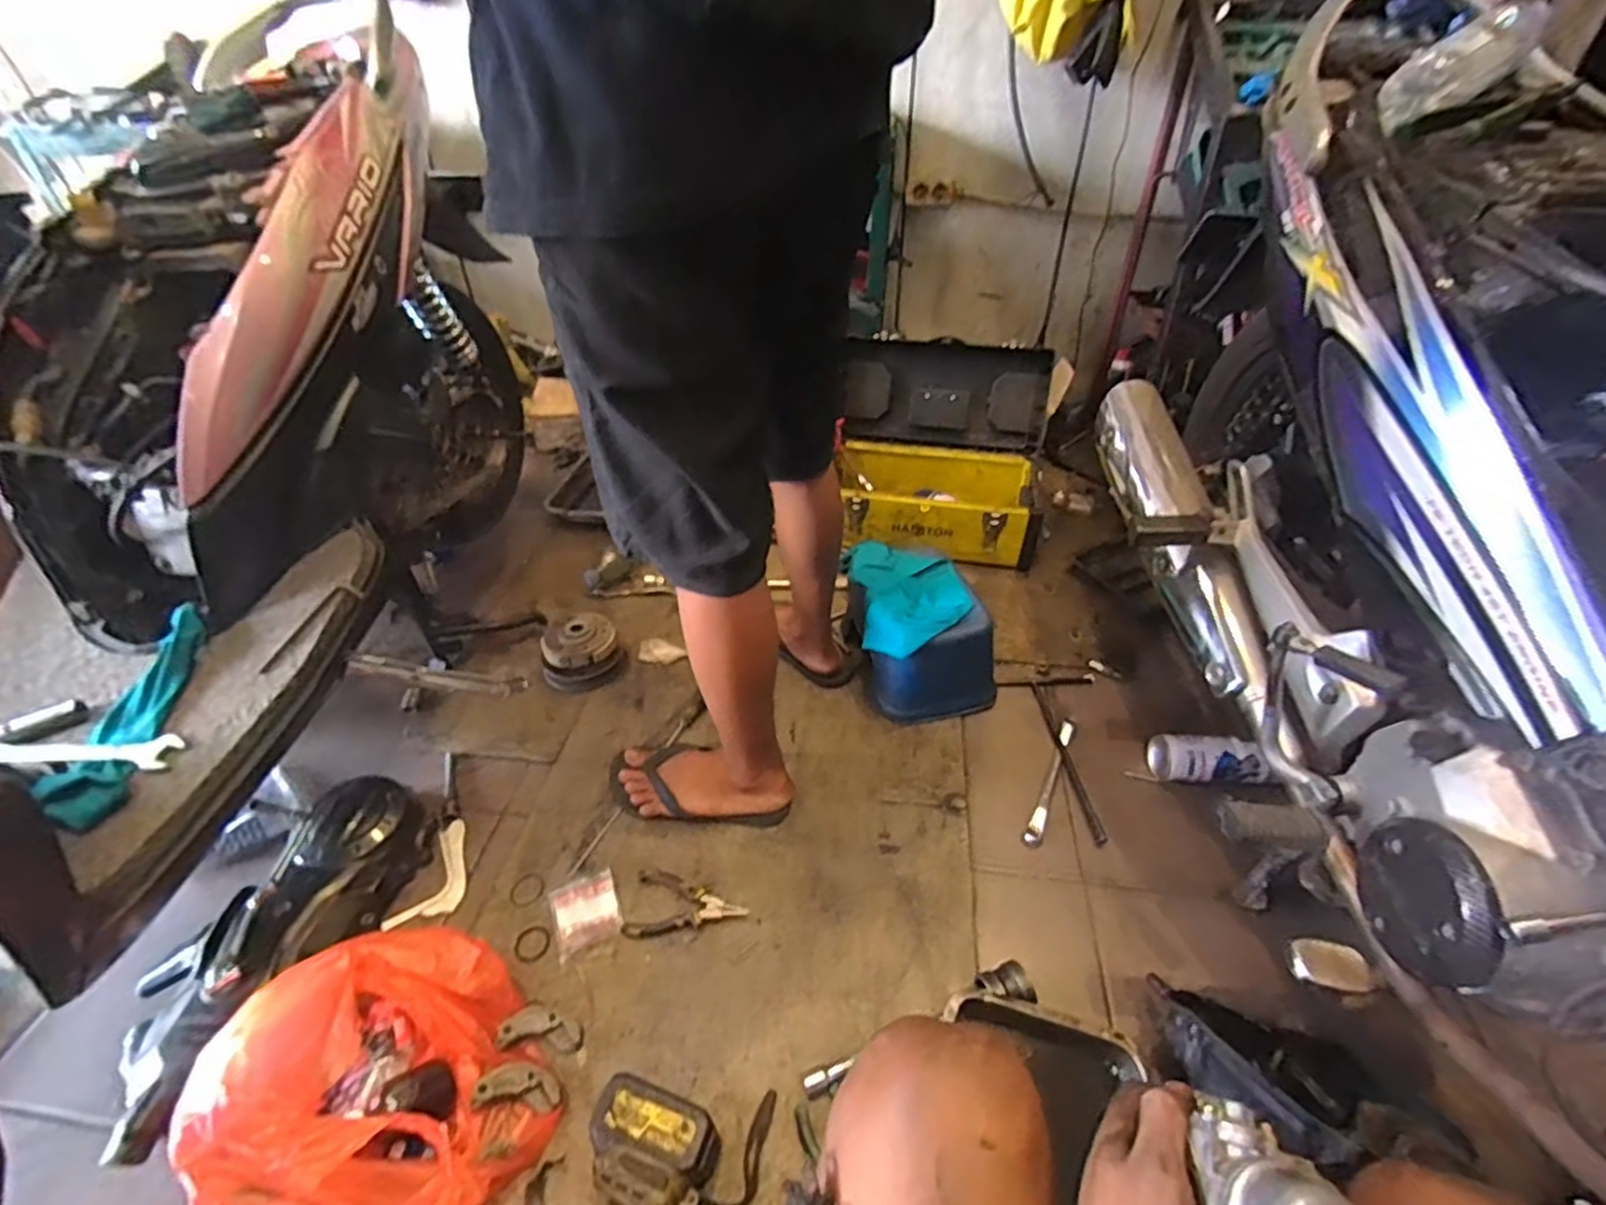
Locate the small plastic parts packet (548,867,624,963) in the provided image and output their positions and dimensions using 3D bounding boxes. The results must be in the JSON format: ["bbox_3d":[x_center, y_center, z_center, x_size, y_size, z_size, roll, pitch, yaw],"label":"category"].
[{"bbox_3d":[-0.271,0.388,0.863,0.079,0.008,0.091,-16,41,-19],"label":"small plastic parts packet"}]

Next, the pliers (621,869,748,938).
[{"bbox_3d":[-0.149,0.377,0.876,0.148,0.013,0.079,-4,38,-4],"label":"pliers"}]

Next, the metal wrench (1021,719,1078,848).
[{"bbox_3d":[0.376,0.259,1.035,0.025,0.017,0.259,19,42,23],"label":"metal wrench"}]

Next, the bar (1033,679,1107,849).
[{"bbox_3d":[0.411,0.234,1.076,0.023,0.006,0.314,-1,38,0],"label":"bar"}]

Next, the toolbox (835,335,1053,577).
[{"bbox_3d":[0.287,-0.337,1.497,0.458,0.296,0.412,7,39,10],"label":"toolbox"}]

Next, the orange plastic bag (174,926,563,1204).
[{"bbox_3d":[-0.429,0.492,0.679,0.294,0.120,0.292,-21,42,-24],"label":"orange plastic bag"}]

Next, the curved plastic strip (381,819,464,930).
[{"bbox_3d":[-0.481,0.364,0.926,0.076,0.010,0.160,4,38,6],"label":"curved plastic strip"}]

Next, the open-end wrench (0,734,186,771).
[{"bbox_3d":[-0.761,0.153,0.718,0.198,0.014,0.039,-1,38,0],"label":"open-end wrench"}]

